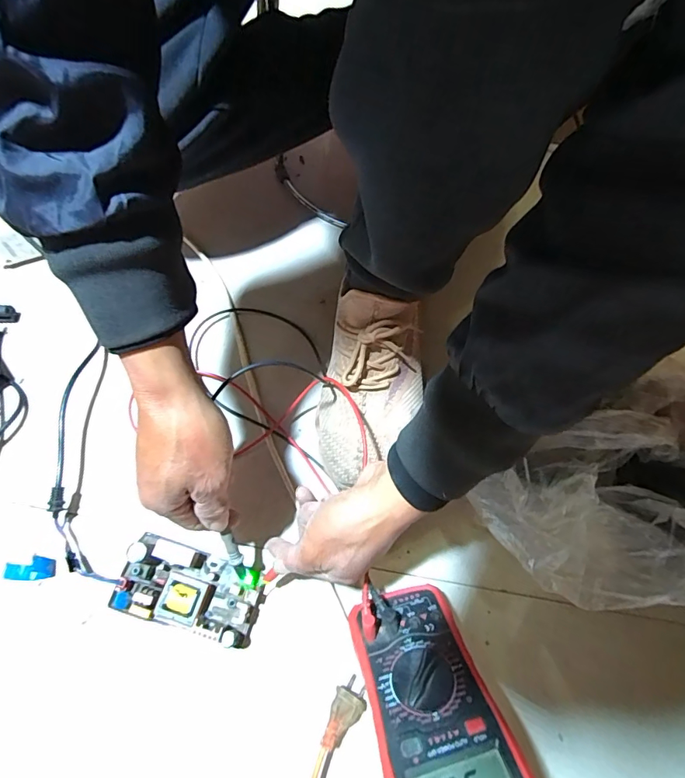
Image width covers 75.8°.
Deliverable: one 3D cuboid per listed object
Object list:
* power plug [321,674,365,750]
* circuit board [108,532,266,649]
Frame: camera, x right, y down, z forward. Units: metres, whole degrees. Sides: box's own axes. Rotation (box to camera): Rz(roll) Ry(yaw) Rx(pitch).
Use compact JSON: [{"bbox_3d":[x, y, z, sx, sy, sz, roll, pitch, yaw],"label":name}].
[{"bbox_3d":[0.001,0.268,0.365,0.026,0.011,0.053,31,51,12],"label":"power plug"},{"bbox_3d":[-0.139,0.181,0.398,0.125,0.033,0.065,16,67,6],"label":"circuit board"}]

